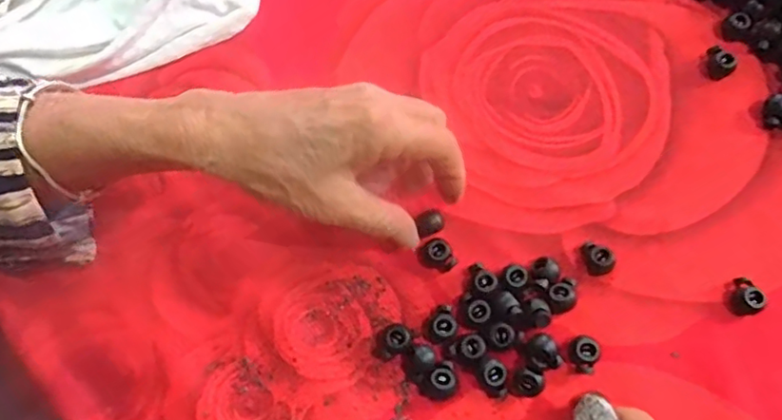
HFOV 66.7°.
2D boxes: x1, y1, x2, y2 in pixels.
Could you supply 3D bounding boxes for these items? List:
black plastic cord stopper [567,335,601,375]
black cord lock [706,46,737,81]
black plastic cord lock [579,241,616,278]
[{"bbox_3d":[0.100,0.074,0.304,0.014,0.012,0.018,-33,75,-9],"label":"black plastic cord stopper"},{"bbox_3d":[0.198,-0.089,0.358,0.013,0.011,0.019,-38,76,-10],"label":"black cord lock"},{"bbox_3d":[0.112,0.026,0.321,0.014,0.011,0.018,-9,73,-1],"label":"black plastic cord lock"}]

